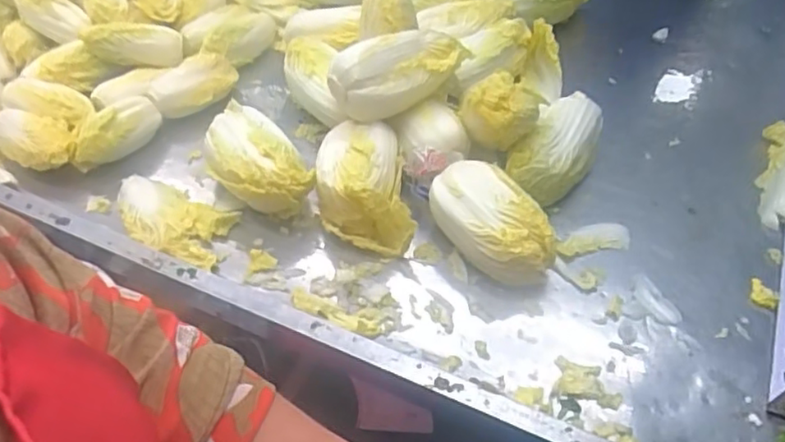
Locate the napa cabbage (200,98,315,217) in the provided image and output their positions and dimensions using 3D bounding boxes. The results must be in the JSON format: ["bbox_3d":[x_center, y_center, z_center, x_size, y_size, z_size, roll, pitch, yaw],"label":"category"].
[{"bbox_3d":[-0.140,-0.054,0.637,0.076,0.072,0.129,-32,55,-26],"label":"napa cabbage"}]

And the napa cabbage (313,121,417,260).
[{"bbox_3d":[-0.031,-0.035,0.621,0.086,0.067,0.133,-5,47,-5],"label":"napa cabbage"}]

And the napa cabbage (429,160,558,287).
[{"bbox_3d":[0.092,0.004,0.596,0.075,0.066,0.129,-27,53,-23],"label":"napa cabbage"}]

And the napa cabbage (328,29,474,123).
[{"bbox_3d":[0.008,-0.152,0.649,0.142,0.071,0.069,-22,51,-19],"label":"napa cabbage"}]

